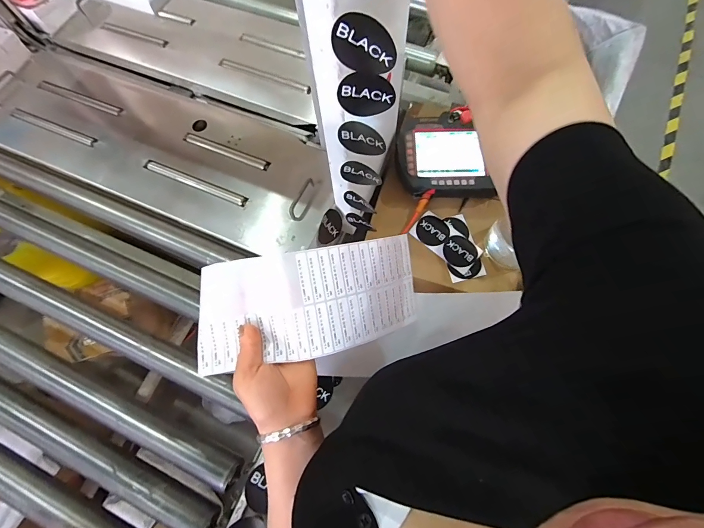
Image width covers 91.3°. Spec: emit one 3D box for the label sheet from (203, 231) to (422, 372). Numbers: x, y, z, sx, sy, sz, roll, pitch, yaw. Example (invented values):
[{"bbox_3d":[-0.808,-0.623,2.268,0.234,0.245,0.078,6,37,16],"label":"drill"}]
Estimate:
[{"bbox_3d":[-0.034,0.032,0.366,0.243,0.050,0.116,-10,93,-25],"label":"label sheet"}]

